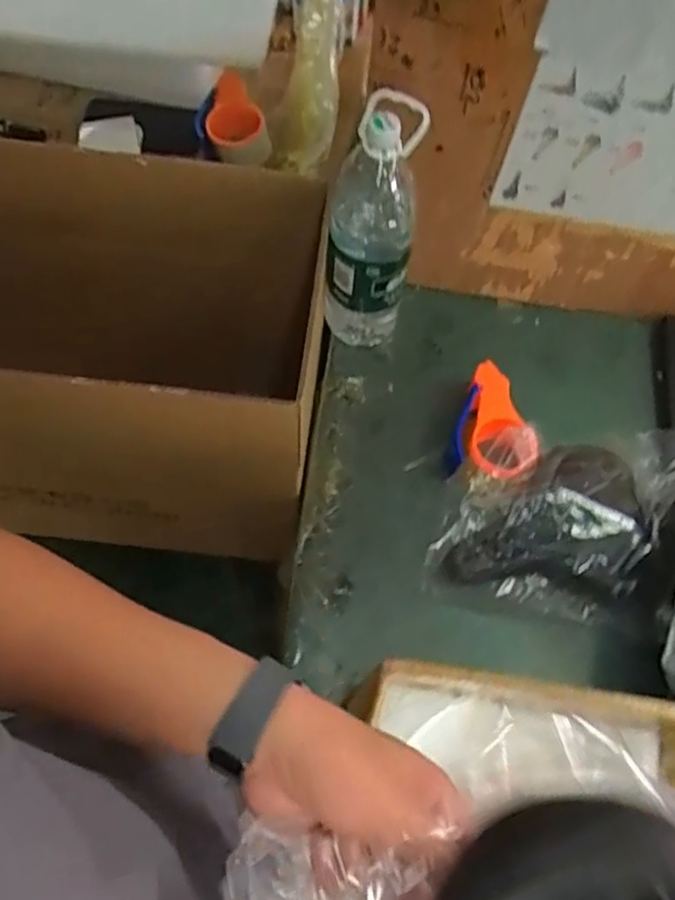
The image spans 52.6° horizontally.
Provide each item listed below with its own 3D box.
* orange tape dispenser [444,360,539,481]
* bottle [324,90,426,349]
[{"bbox_3d":[0.191,-0.020,0.824,0.095,0.077,0.154,14,65,3],"label":"orange tape dispenser"},{"bbox_3d":[0.037,-0.247,0.815,0.098,0.330,0.090,1,65,-2],"label":"bottle"}]

